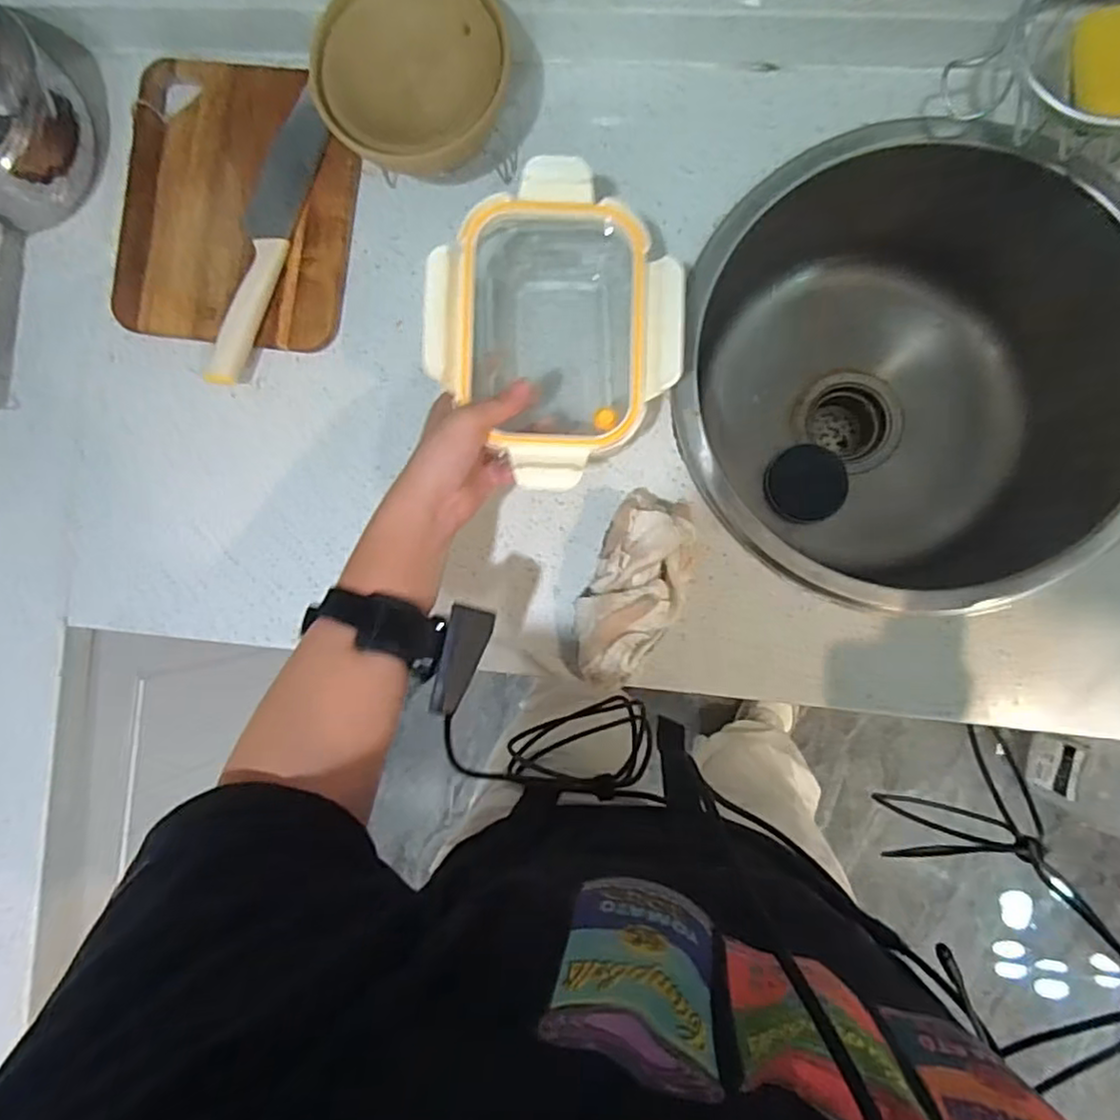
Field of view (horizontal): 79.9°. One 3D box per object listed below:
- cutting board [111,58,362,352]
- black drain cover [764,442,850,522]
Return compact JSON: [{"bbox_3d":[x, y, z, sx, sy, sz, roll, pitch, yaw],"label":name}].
[{"bbox_3d":[-0.276,-0.306,0.579,0.201,0.020,0.237,6,89,3],"label":"cutting board"},{"bbox_3d":[0.263,-0.082,0.716,0.082,0.010,0.081,-3,90,8],"label":"black drain cover"}]

